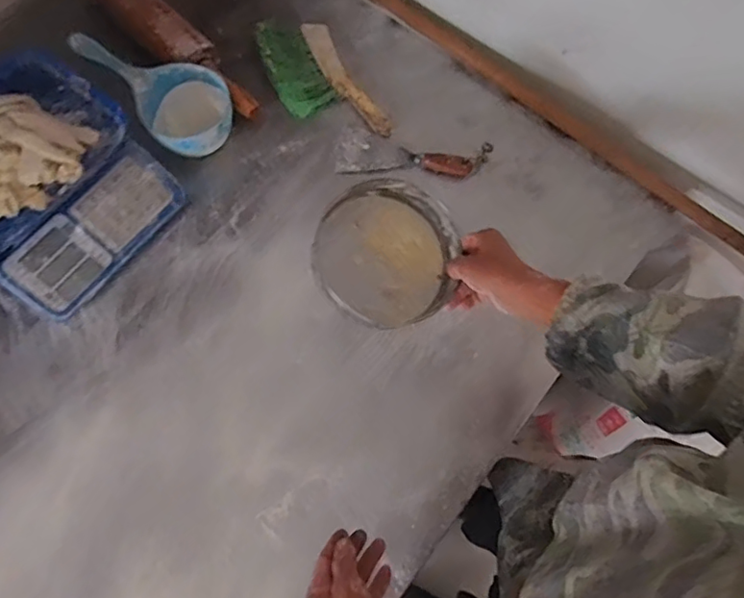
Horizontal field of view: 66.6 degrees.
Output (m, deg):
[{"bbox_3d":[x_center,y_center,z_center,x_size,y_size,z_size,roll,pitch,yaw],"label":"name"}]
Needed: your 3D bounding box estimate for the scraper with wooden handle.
[{"bbox_3d":[0.063,-0.221,0.859,0.227,0.026,0.082,8,71,1],"label":"scraper with wooden handle"}]

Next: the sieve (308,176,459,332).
[{"bbox_3d":[0.020,-0.051,0.649,0.162,0.072,0.152,0,73,1],"label":"sieve"}]

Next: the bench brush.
[{"bbox_3d":[-0.086,-0.343,0.895,0.119,0.029,0.258,-28,75,-11],"label":"bench brush"}]

